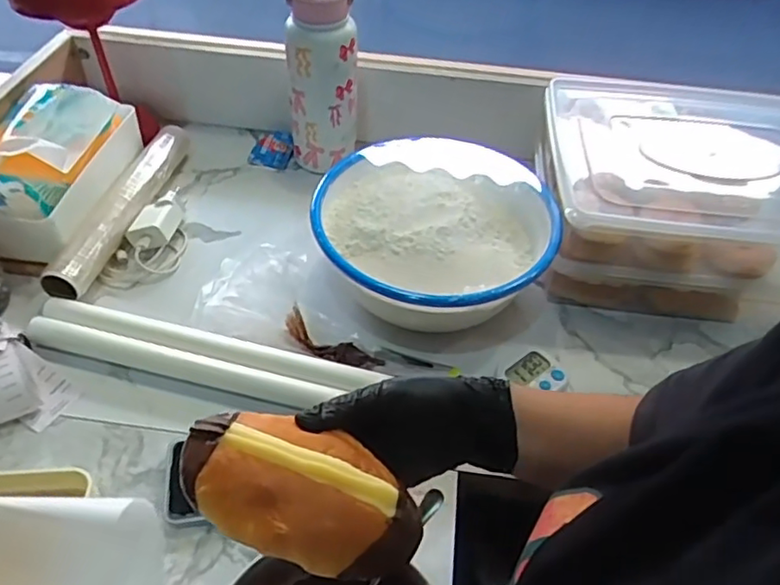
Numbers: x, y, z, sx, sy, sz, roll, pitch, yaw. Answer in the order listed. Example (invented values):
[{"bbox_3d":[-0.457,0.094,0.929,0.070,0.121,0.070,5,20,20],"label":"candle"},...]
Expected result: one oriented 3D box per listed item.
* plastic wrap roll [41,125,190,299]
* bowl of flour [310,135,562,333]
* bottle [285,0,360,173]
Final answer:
[{"bbox_3d":[-0.322,-0.110,0.739,0.055,0.053,0.307,7,47,3],"label":"plastic wrap roll"},{"bbox_3d":[0.047,-0.059,0.676,0.249,0.093,0.255,2,47,-2],"label":"bowl of flour"},{"bbox_3d":[-0.086,-0.271,0.776,0.091,0.244,0.067,-5,48,-8],"label":"bottle"}]

